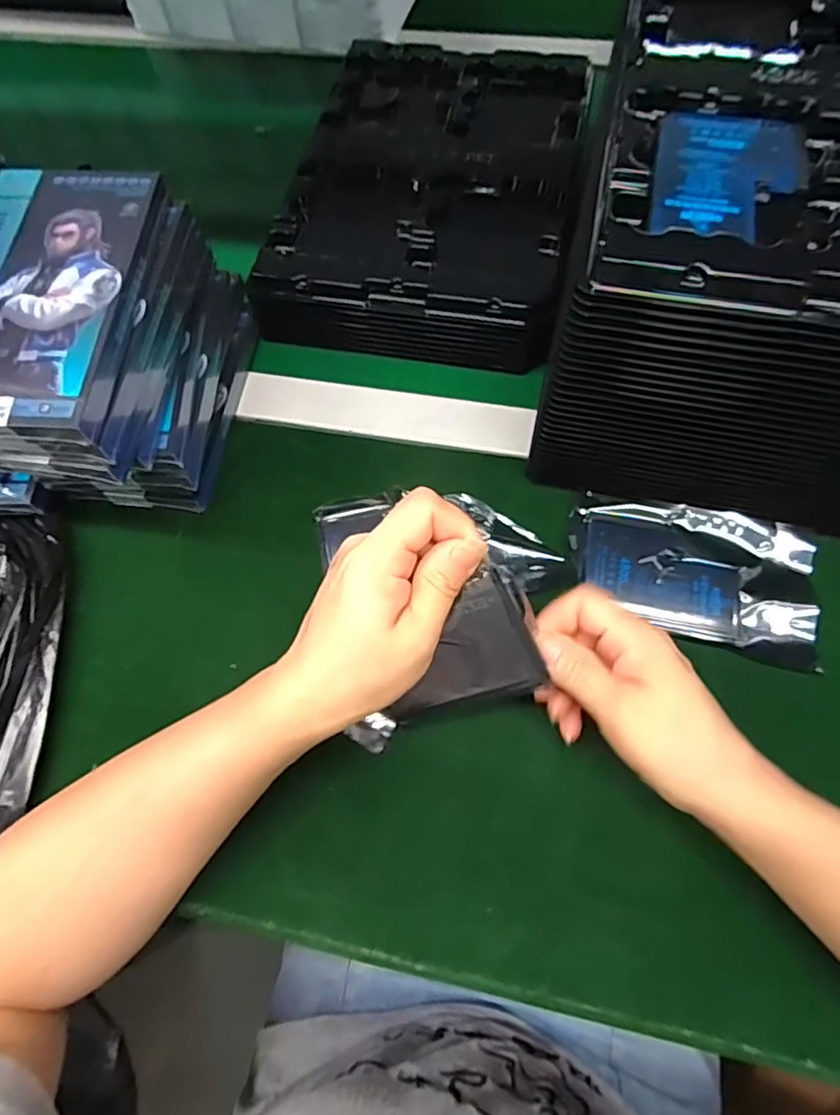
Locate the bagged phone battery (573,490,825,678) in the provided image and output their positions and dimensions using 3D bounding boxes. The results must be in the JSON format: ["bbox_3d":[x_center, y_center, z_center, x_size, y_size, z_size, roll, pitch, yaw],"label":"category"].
[{"bbox_3d":[0.163,0.006,0.347,0.142,0.010,0.082,17,69,10],"label":"bagged phone battery"}]

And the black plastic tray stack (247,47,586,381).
[{"bbox_3d":[0.013,-0.285,0.457,0.214,0.051,0.299,11,68,8],"label":"black plastic tray stack"}]

